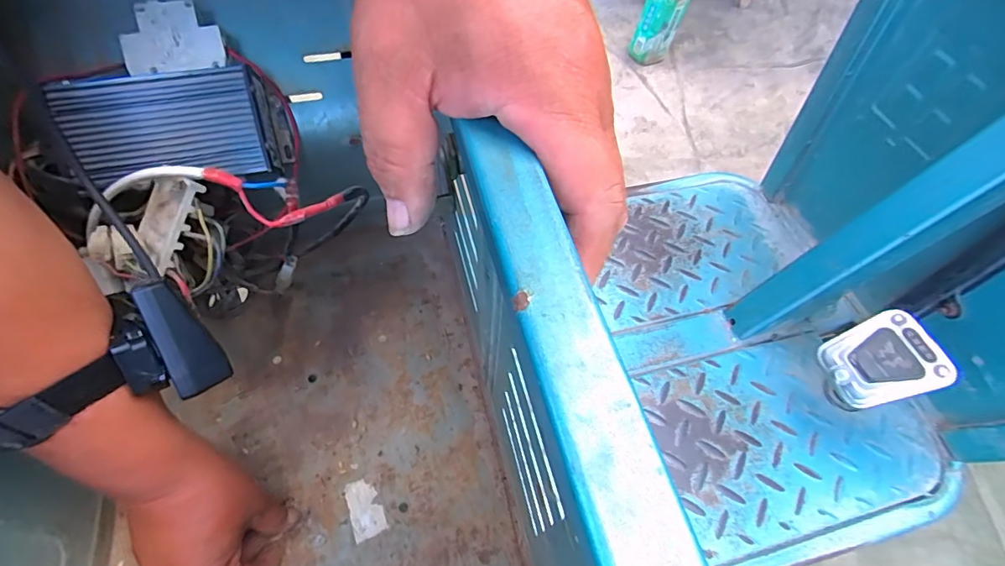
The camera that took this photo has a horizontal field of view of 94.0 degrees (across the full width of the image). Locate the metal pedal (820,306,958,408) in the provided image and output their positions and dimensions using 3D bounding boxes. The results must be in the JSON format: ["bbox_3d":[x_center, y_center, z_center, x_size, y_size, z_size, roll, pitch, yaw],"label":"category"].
[{"bbox_3d":[0.315,0.066,0.392,0.077,0.027,0.066,-34,54,22],"label":"metal pedal"}]

